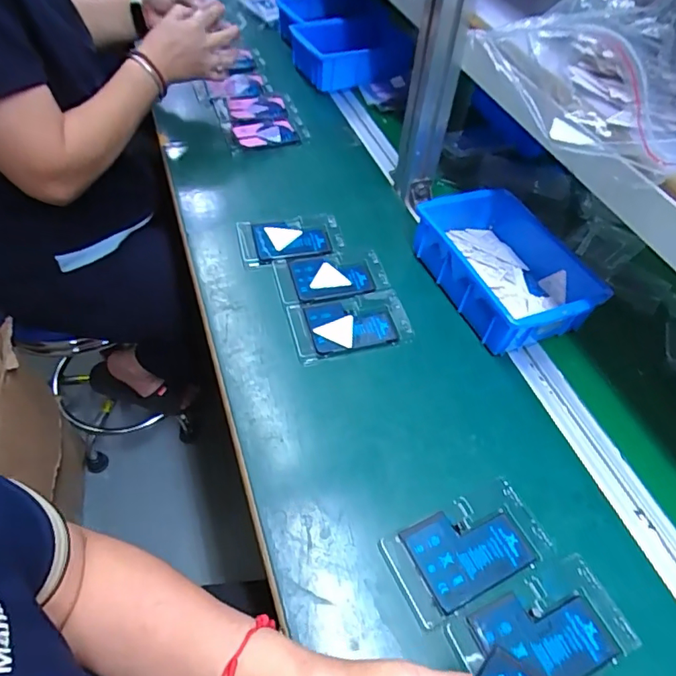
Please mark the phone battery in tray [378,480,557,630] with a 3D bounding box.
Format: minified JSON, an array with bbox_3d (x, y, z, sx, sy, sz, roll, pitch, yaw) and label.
[{"bbox_3d":[0.107,0.171,0.413,0.128,0.010,0.071,-18,55,-19],"label":"phone battery in tray"}]

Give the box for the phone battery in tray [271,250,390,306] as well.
[{"bbox_3d":[-0.008,-0.073,0.594,0.123,0.017,0.072,-9,53,-13],"label":"phone battery in tray"}]

